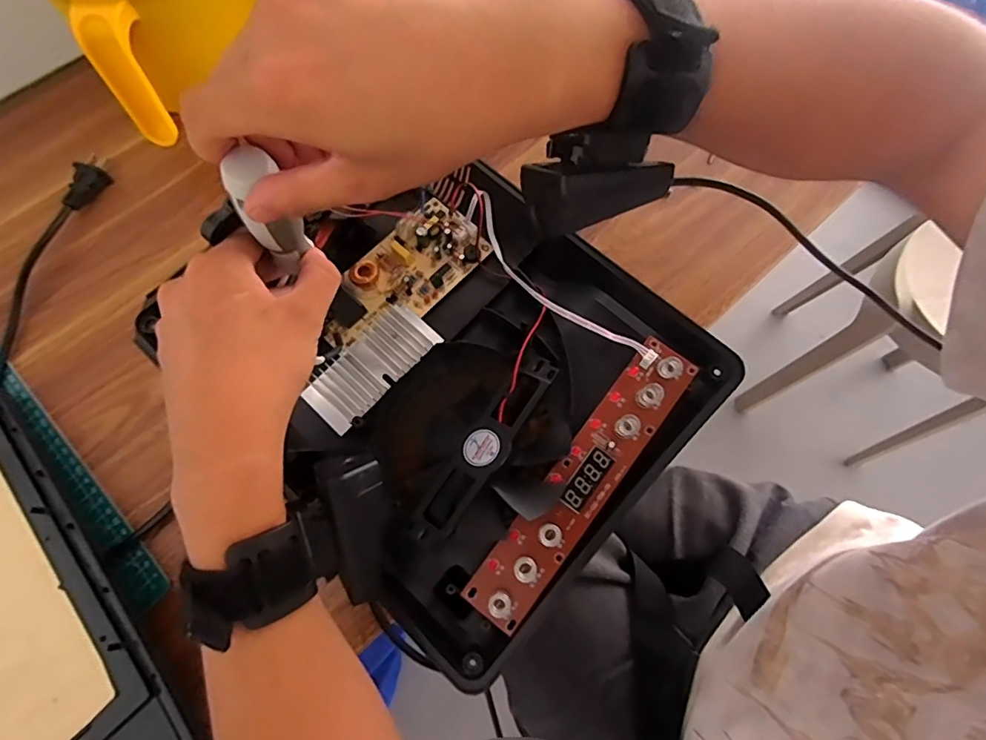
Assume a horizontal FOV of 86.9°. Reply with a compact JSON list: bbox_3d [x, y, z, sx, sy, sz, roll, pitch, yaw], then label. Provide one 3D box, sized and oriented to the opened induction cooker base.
[{"bbox_3d":[-0.026,0.005,0.376,0.295,0.057,0.264,41,74,17],"label":"opened induction cooker base"}]

